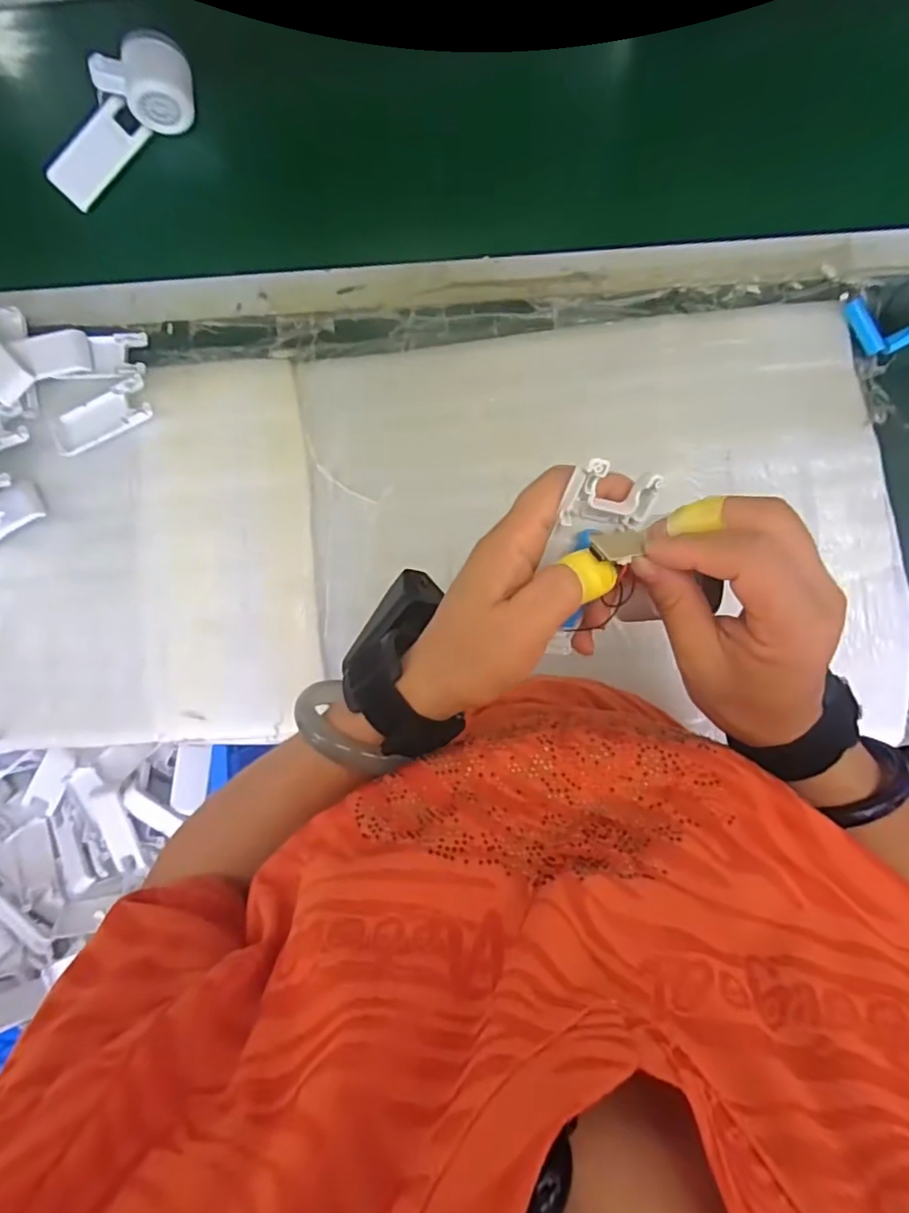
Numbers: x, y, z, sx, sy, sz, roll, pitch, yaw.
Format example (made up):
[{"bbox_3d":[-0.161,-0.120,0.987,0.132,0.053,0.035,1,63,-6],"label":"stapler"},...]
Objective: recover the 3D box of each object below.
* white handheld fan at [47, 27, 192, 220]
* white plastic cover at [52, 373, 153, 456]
[{"bbox_3d":[-0.327,-0.475,0.578,0.171,0.051,0.058,-34,86,17],"label":"white handheld fan"},{"bbox_3d":[-0.338,-0.180,0.563,0.100,0.012,0.043,-22,87,4],"label":"white plastic cover"}]

